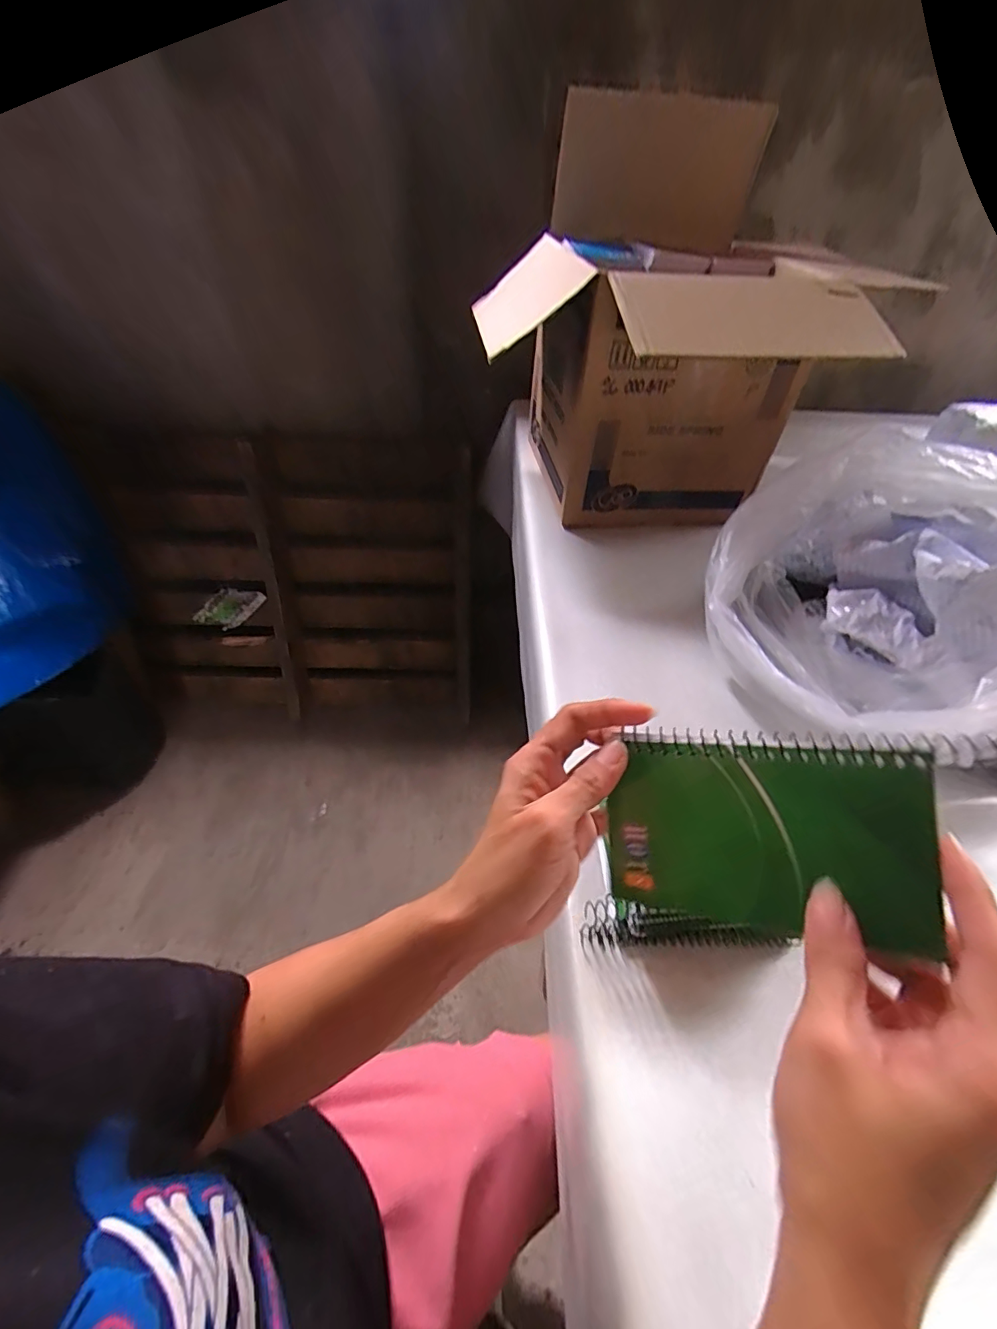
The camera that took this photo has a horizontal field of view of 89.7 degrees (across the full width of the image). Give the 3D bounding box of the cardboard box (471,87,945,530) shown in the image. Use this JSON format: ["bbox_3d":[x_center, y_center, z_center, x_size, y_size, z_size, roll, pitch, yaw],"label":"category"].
[{"bbox_3d":[0.188,-0.434,0.659,0.326,0.413,0.460,-6,46,-8],"label":"cardboard box"}]

